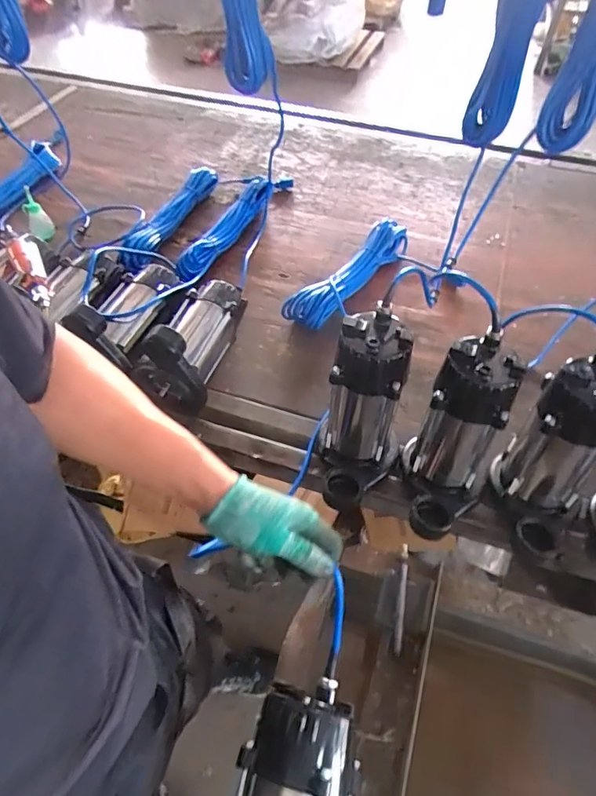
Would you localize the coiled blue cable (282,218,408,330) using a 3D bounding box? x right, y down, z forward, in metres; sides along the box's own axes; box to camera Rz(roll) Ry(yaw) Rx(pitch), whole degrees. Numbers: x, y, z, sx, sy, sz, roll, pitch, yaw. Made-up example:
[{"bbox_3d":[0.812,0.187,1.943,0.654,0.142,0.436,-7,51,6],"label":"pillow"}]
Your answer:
[{"bbox_3d":[0.109,-0.254,0.976,0.111,0.057,0.331,29,57,20],"label":"coiled blue cable"}]

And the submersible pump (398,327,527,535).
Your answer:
[{"bbox_3d":[0.200,0.058,0.621,0.109,0.224,0.159,16,54,12],"label":"submersible pump"}]

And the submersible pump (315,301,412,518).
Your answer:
[{"bbox_3d":[0.087,0.028,0.649,0.110,0.236,0.156,6,52,4],"label":"submersible pump"}]

